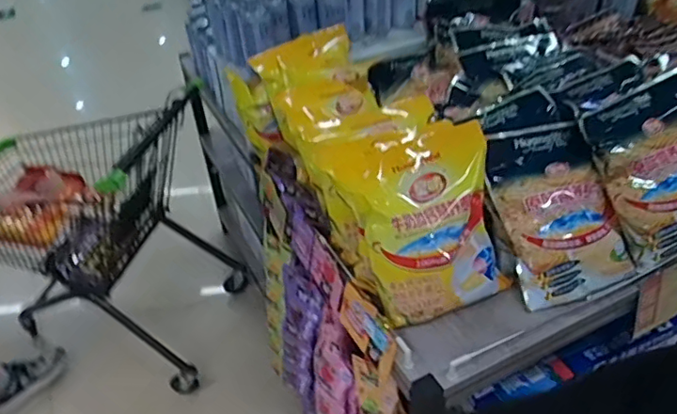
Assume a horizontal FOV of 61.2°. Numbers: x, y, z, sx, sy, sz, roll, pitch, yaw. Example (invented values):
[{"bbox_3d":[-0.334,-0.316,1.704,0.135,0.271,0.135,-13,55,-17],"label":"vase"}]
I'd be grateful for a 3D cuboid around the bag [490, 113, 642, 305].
[{"bbox_3d":[0.419,-0.001,1.106,0.229,0.054,0.341,-17,80,-4],"label":"bag"}]

